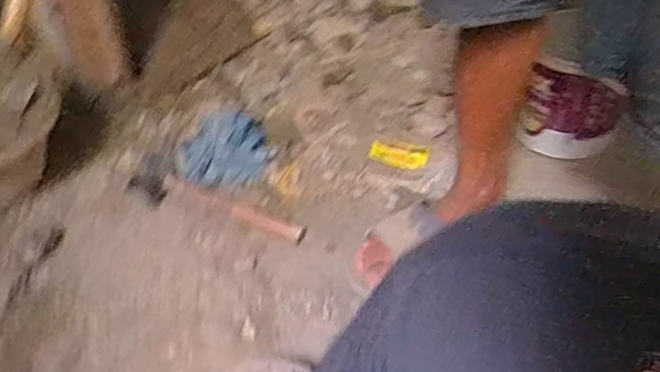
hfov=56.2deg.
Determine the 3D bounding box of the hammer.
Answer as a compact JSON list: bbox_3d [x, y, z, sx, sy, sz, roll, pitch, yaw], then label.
[{"bbox_3d":[-0.193,0.028,0.974,0.256,0.049,0.079,21,53,13],"label":"hammer"}]

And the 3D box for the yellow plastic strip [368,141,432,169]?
[{"bbox_3d":[0.125,-0.057,1.107,0.102,0.008,0.051,14,52,7],"label":"yellow plastic strip"}]

